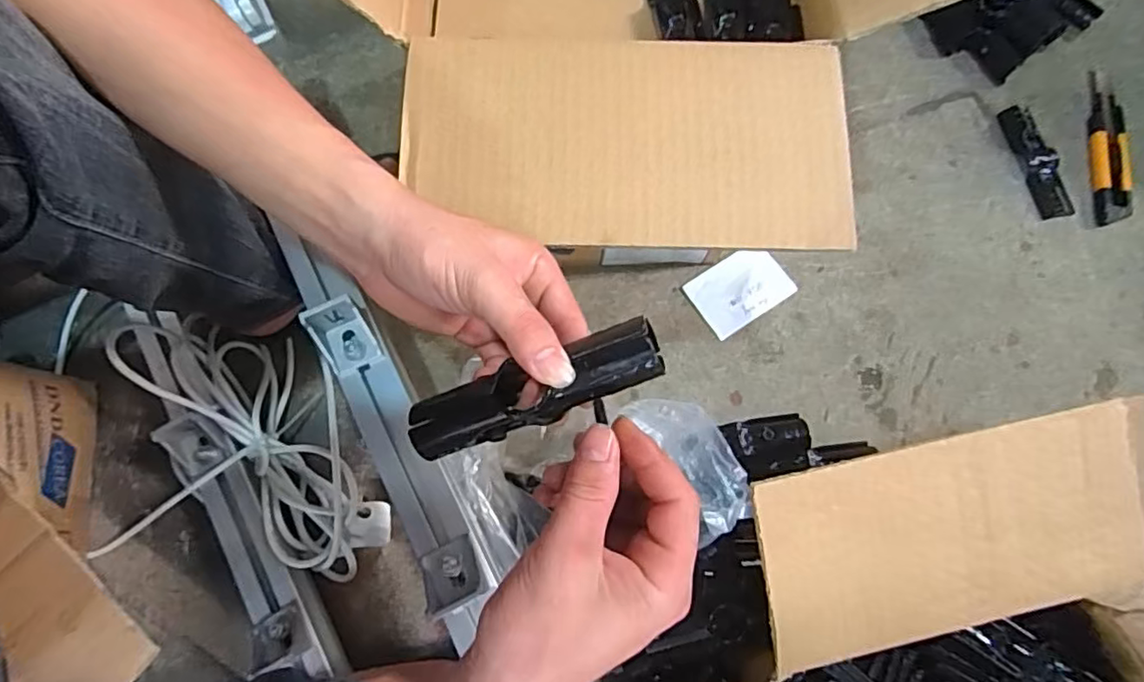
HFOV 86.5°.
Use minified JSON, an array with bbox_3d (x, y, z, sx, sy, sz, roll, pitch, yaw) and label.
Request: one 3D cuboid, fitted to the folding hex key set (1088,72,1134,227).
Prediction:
[{"bbox_3d":[0.566,-0.206,0.645,0.035,0.022,0.176,5,73,3],"label":"folding hex key set"}]

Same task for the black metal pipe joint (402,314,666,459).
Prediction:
[{"bbox_3d":[-0.019,0.026,0.304,0.129,0.028,0.029,-22,73,13],"label":"black metal pipe joint"}]

